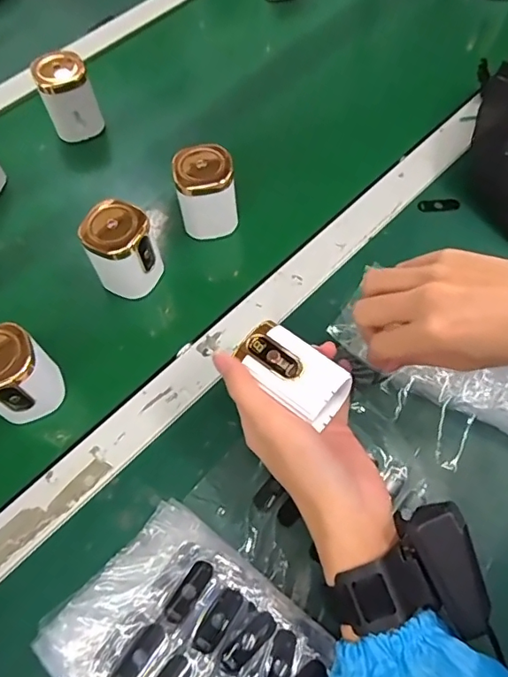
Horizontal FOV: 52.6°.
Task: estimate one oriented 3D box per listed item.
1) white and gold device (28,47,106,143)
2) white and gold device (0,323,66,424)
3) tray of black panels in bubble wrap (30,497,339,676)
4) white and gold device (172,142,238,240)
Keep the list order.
[{"bbox_3d":[-0.205,-0.264,0.577,0.054,0.089,0.050,-18,62,-7],"label":"white and gold device"},{"bbox_3d":[-0.190,0.028,0.408,0.050,0.069,0.053,-17,62,-6],"label":"white and gold device"},{"bbox_3d":[-0.021,0.215,0.322,0.208,0.036,0.124,36,69,20],"label":"tray of black panels in bubble wrap"},{"bbox_3d":[-0.046,-0.142,0.499,0.054,0.075,0.049,-9,61,-2],"label":"white and gold device"}]

